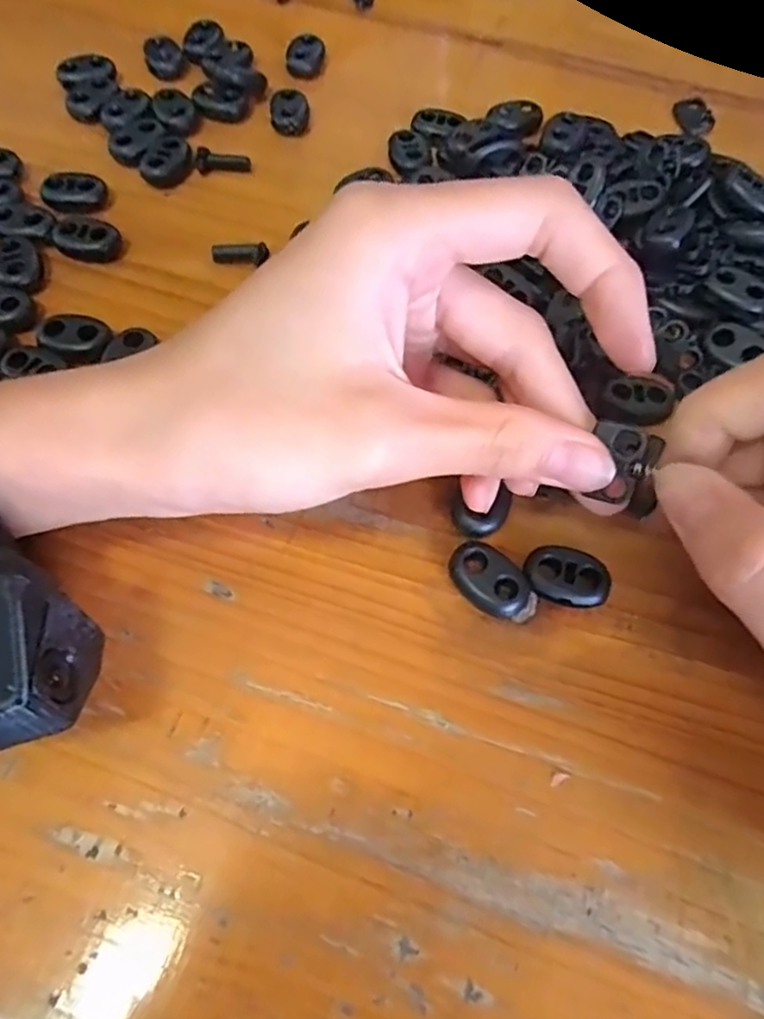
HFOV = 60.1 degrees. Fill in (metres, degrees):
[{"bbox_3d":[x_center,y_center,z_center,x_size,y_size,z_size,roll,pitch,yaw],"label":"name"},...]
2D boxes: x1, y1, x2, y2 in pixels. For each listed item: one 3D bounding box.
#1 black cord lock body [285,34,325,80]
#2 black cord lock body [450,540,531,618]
[{"bbox_3d":[-0.032,-0.188,0.272,0.016,0.007,0.016,-5,65,-3],"label":"black cord lock body"},{"bbox_3d":[0.028,0.019,0.174,0.015,0.008,0.022,-41,72,-19],"label":"black cord lock body"}]

